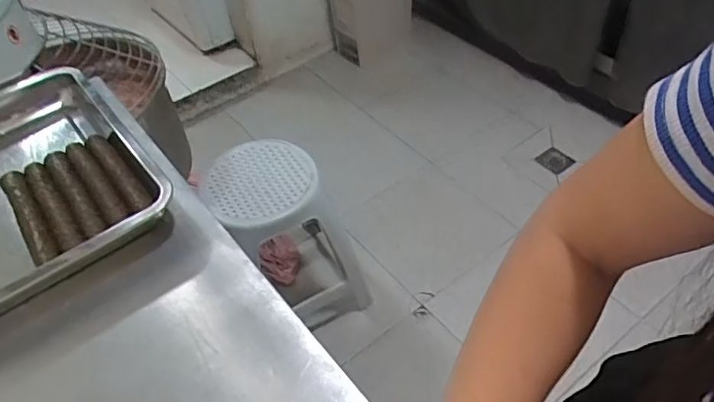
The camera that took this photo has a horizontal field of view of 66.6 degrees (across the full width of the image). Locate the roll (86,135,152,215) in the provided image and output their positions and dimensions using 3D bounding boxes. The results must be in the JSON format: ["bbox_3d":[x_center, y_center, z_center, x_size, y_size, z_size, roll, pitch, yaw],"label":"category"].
[{"bbox_3d":[-0.309,-0.035,0.705,0.030,0.027,0.181,-31,51,-22],"label":"roll"}]

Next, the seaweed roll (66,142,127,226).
[{"bbox_3d":[-0.333,-0.023,0.694,0.027,0.020,0.175,-30,51,-21],"label":"seaweed roll"}]

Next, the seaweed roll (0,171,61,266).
[{"bbox_3d":[-0.398,0.017,0.663,0.031,0.025,0.196,-32,52,-23],"label":"seaweed roll"}]

